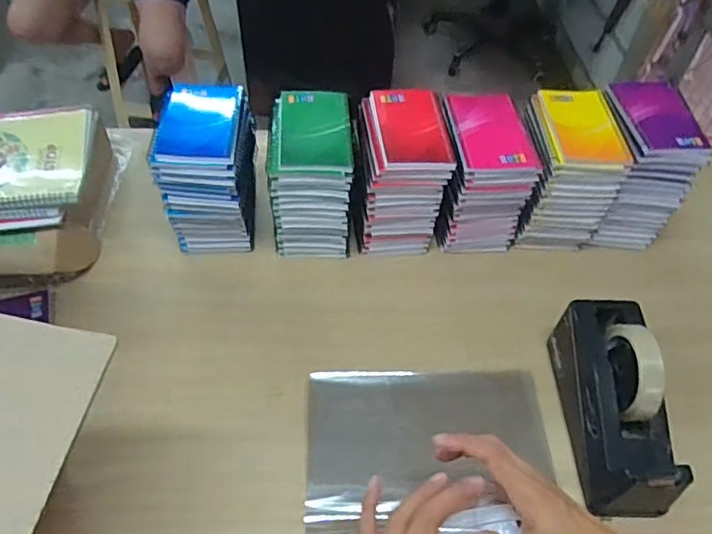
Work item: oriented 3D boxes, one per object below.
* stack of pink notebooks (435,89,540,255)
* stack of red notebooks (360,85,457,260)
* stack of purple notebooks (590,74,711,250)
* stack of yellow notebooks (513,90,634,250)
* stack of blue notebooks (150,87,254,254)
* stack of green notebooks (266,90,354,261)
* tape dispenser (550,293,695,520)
[{"bbox_3d":[0.160,-0.116,0.715,0.104,0.153,0.126,-3,52,-5],"label":"stack of pink notebooks"},{"bbox_3d":[0.057,-0.114,0.712,0.102,0.171,0.139,-1,52,-3],"label":"stack of red notebooks"},{"bbox_3d":[0.361,-0.131,0.727,0.101,0.171,0.140,1,52,-2],"label":"stack of purple notebooks"},{"bbox_3d":[0.265,-0.119,0.715,0.104,0.164,0.129,2,52,-1],"label":"stack of yellow notebooks"},{"bbox_3d":[-0.180,-0.112,0.701,0.093,0.191,0.135,3,52,0],"label":"stack of blue notebooks"},{"bbox_3d":[-0.055,-0.102,0.702,0.091,0.184,0.128,0,52,-3],"label":"stack of green notebooks"},{"bbox_3d":[0.263,0.139,0.561,0.070,0.133,0.211,2,52,-1],"label":"tape dispenser"}]

